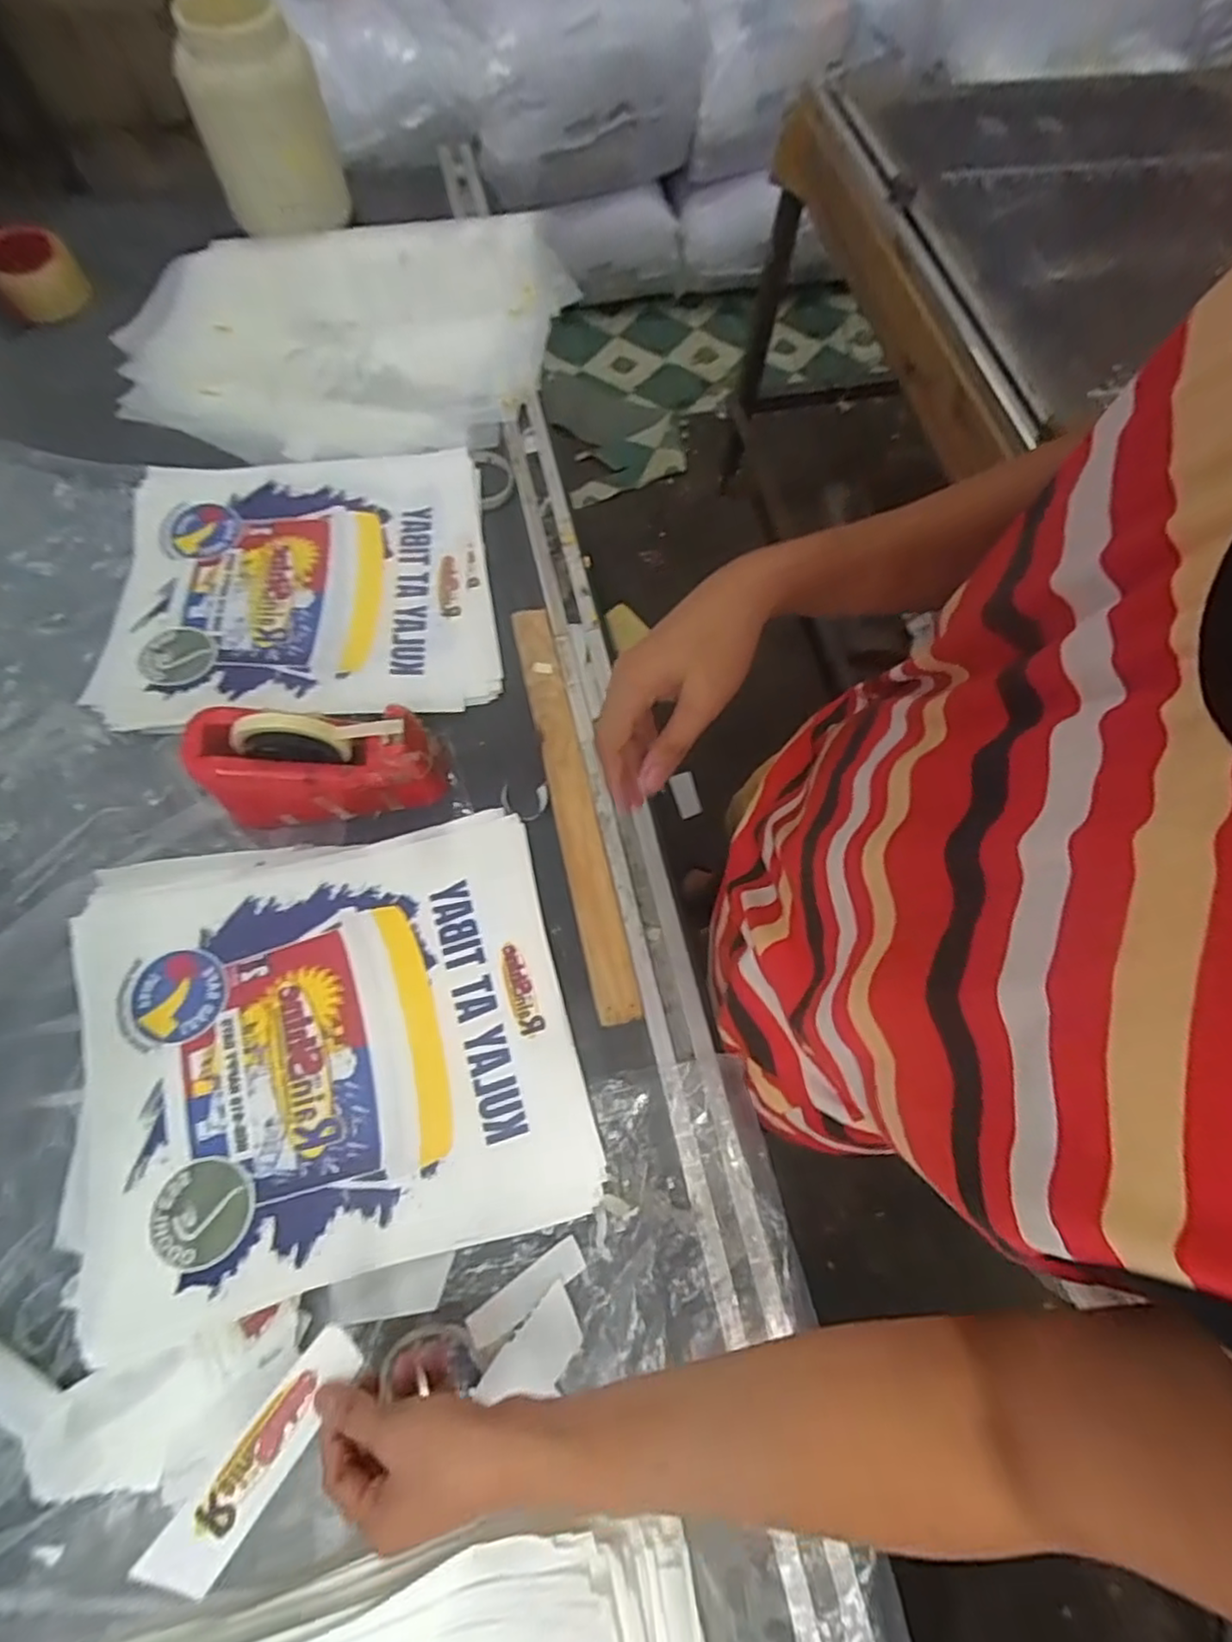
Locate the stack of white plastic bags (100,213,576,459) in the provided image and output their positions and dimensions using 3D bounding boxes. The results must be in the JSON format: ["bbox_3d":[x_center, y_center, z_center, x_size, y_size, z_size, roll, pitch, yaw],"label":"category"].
[{"bbox_3d":[-0.355,-0.614,0.854,0.572,0.110,0.333,0,68,-3],"label":"stack of white plastic bags"}]

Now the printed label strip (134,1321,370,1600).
[{"bbox_3d":[-0.208,0.372,0.402,0.036,0.008,0.127,35,56,10],"label":"printed label strip"}]

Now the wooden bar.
[{"bbox_3d":[-0.043,-0.026,0.652,0.038,0.024,0.425,-11,69,-7],"label":"wooden bar"}]

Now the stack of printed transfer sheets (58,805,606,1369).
[{"bbox_3d":[-0.243,0.179,0.566,0.392,0.024,0.352,-12,69,-8],"label":"stack of printed transfer sheets"}]

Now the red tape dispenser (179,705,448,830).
[{"bbox_3d":[-0.267,-0.054,0.614,0.200,0.096,0.075,0,67,-2],"label":"red tape dispenser"}]

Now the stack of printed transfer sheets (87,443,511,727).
[{"bbox_3d":[-0.343,-0.264,0.744,0.394,0.024,0.347,-8,69,-6],"label":"stack of printed transfer sheets"}]

